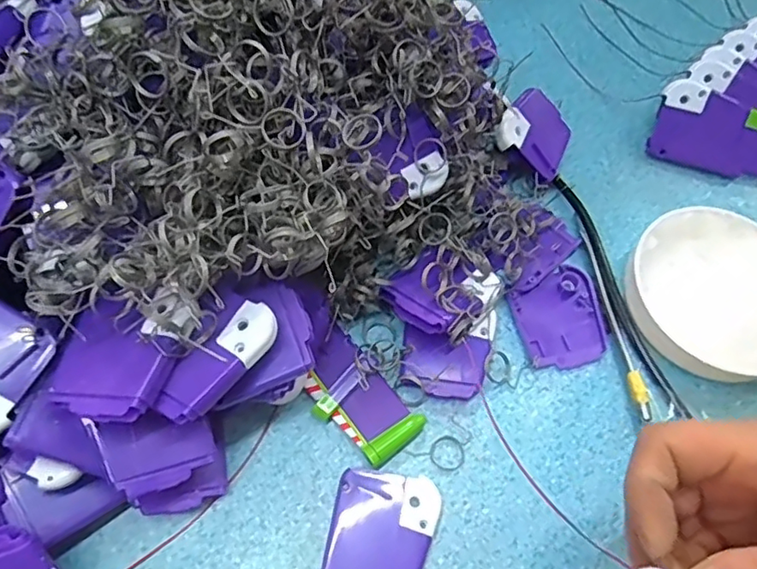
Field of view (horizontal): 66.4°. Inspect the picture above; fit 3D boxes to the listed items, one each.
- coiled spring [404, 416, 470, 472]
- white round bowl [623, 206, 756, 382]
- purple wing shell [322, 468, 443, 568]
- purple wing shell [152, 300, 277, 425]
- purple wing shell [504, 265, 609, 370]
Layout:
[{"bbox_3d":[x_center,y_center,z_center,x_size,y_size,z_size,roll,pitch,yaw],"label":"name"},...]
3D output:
[{"bbox_3d":[0.036,0.089,0.313,0.033,0.004,0.023,-35,71,-19],"label":"coiled spring"},{"bbox_3d":[0.206,0.005,0.352,0.105,0.025,0.105,2,63,-3],"label":"white round bowl"},{"bbox_3d":[0.001,0.126,0.289,0.052,0.008,0.062,12,63,2],"label":"purple wing shell"},{"bbox_3d":[-0.070,0.034,0.255,0.025,0.006,0.062,41,69,14],"label":"purple wing shell"},{"bbox_3d":[0.110,0.020,0.348,0.052,0.007,0.059,-15,65,-11],"label":"purple wing shell"}]

